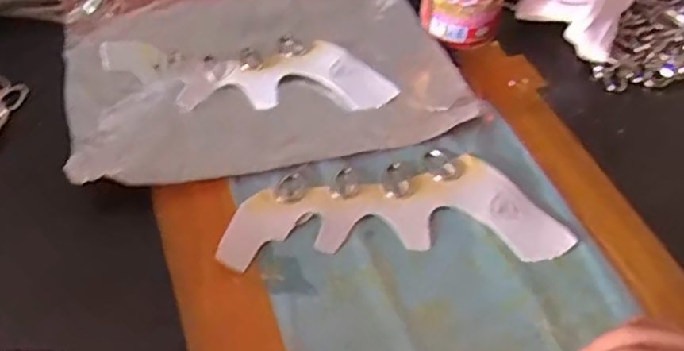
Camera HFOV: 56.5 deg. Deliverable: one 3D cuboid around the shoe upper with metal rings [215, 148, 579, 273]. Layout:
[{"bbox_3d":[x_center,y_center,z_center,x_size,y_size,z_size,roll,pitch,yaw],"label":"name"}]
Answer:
[{"bbox_3d":[0.032,0.020,0.417,0.214,0.010,0.085,-4,50,-6],"label":"shoe upper with metal rings"}]

